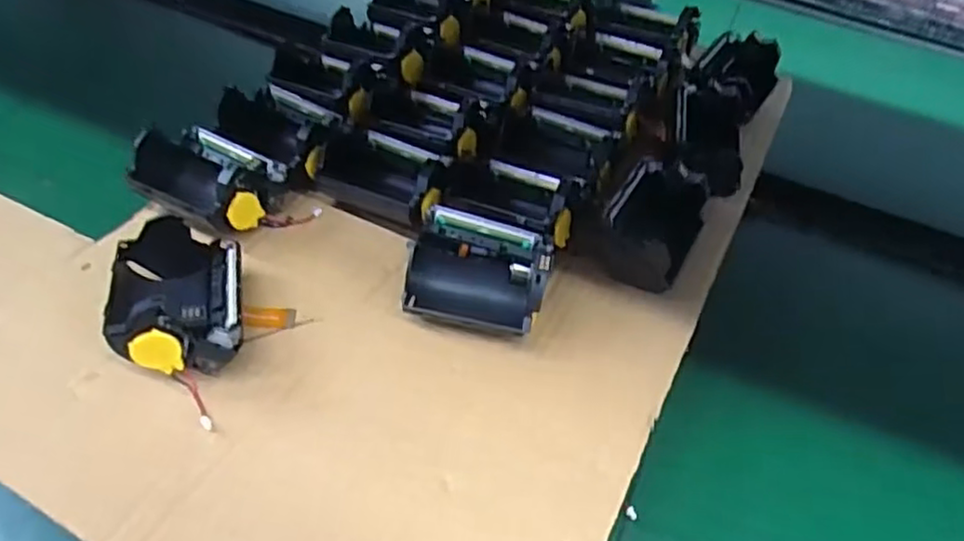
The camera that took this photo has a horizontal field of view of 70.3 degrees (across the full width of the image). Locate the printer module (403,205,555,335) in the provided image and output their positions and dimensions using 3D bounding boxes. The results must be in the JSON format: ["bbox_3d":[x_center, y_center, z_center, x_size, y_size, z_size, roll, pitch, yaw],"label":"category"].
[{"bbox_3d":[-0.003,0.001,0.350,0.072,0.035,0.055,17,50,7],"label":"printer module"}]

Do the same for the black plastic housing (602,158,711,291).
[{"bbox_3d":[0.095,-0.025,0.385,0.049,0.038,0.071,27,52,15],"label":"black plastic housing"}]

